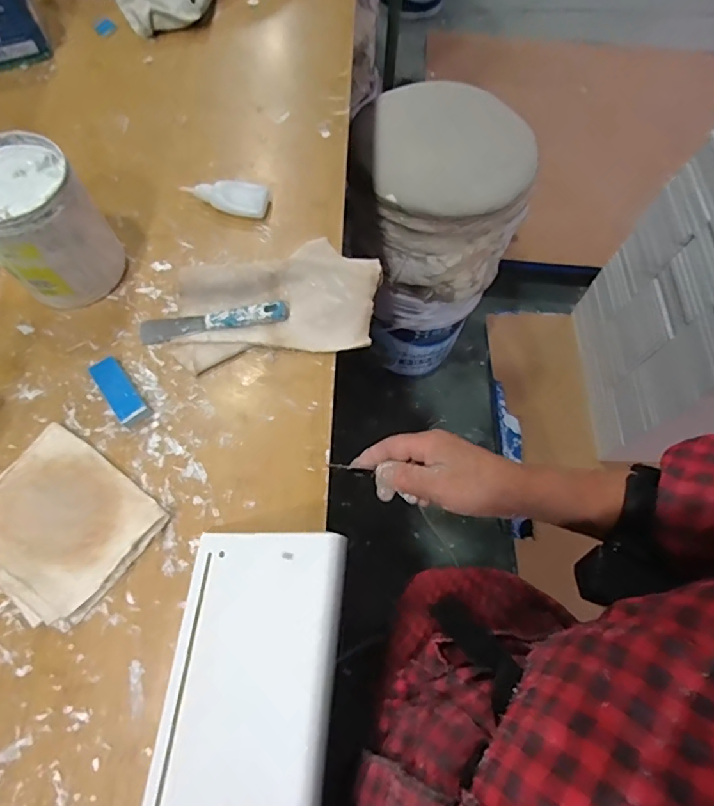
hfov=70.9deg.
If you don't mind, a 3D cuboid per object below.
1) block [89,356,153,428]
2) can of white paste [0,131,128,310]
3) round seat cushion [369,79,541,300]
[{"bbox_3d":[-0.215,-0.011,0.453,0.026,0.013,0.069,-36,74,-15],"label":"block"},{"bbox_3d":[-0.287,-0.159,0.463,0.095,0.120,0.104,1,68,-2],"label":"can of white paste"},{"bbox_3d":[0.152,-0.360,0.871,0.256,0.215,0.245,6,68,0],"label":"round seat cushion"}]

